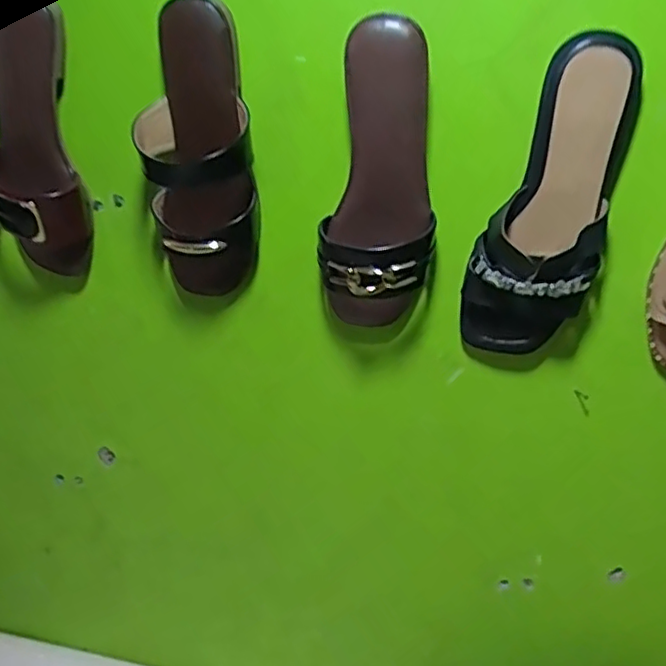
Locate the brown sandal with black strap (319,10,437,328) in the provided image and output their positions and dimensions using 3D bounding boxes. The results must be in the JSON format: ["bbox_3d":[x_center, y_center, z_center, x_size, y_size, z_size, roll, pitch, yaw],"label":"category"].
[{"bbox_3d":[0.040,-0.110,0.514,0.087,0.236,0.051,4,26,-5],"label":"brown sandal with black strap"}]

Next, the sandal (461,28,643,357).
[{"bbox_3d":[0.165,-0.093,0.504,0.093,0.247,0.062,16,27,18],"label":"sandal"}]

